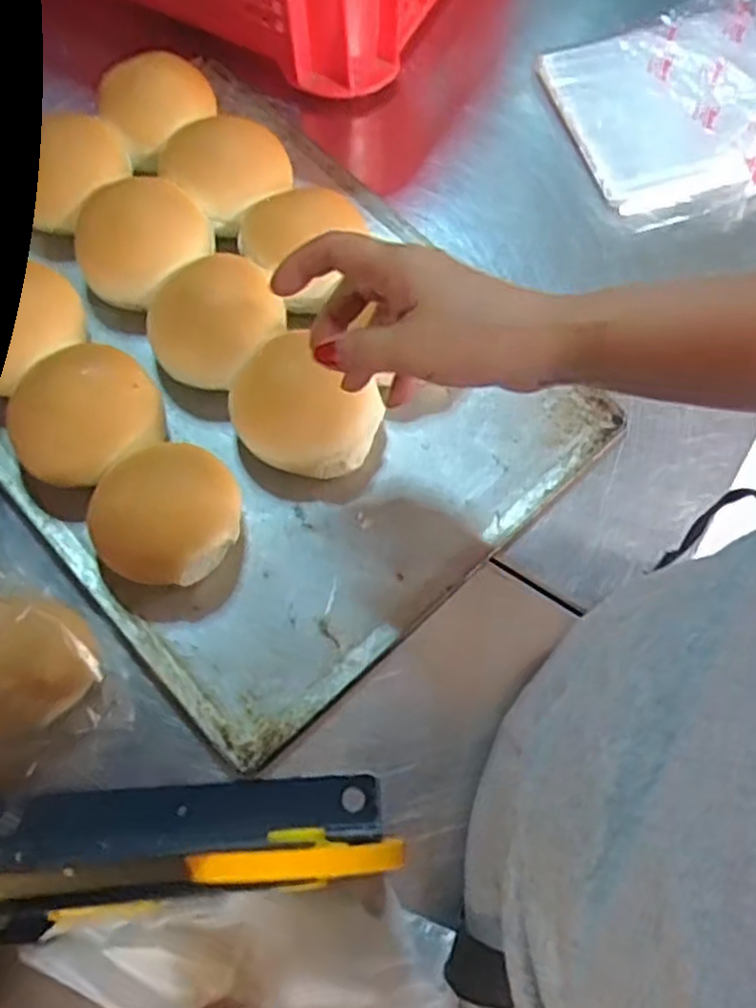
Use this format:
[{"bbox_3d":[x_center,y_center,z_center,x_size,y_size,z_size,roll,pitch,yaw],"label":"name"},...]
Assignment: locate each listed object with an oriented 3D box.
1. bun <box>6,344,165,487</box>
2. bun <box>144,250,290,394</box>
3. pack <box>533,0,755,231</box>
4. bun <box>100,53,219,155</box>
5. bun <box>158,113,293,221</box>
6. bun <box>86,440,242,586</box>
[{"bbox_3d":[-0.182,-0.055,0.467,0.090,0.051,0.078,-27,73,-11],"label":"bun"},{"bbox_3d":[-0.105,-0.117,0.496,0.088,0.048,0.073,-41,76,-15],"label":"bun"},{"bbox_3d":[0.294,-0.329,0.587,0.293,0.032,0.188,-18,76,-2],"label":"pack"},{"bbox_3d":[-0.160,-0.289,0.556,0.078,0.043,0.076,1,70,-2],"label":"bun"},{"bbox_3d":[-0.104,-0.242,0.541,0.075,0.046,0.082,1,70,-2],"label":"bun"},{"bbox_3d":[-0.121,0.005,0.444,0.075,0.057,0.087,21,71,5],"label":"bun"}]

